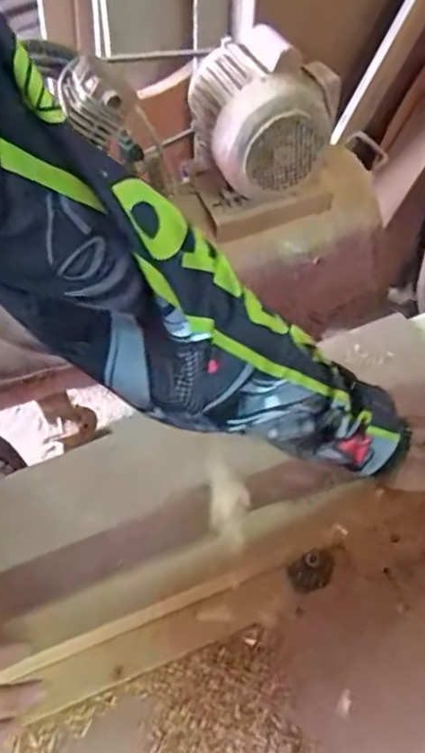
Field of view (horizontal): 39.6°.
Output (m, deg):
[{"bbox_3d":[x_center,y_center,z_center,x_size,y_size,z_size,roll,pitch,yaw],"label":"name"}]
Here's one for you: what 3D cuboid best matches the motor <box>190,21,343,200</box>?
[{"bbox_3d":[0.099,-0.463,1.040,0.226,0.181,0.249,-20,55,-11],"label":"motor"}]

